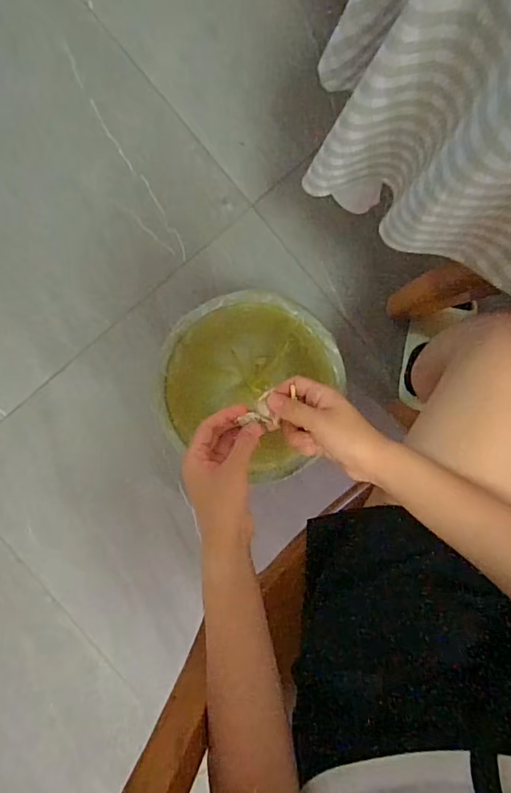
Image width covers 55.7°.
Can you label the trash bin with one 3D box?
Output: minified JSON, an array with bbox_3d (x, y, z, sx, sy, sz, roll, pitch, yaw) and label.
[{"bbox_3d":[-0.003,-0.030,0.802,0.236,0.291,0.227,24,93,0],"label":"trash bin"}]

